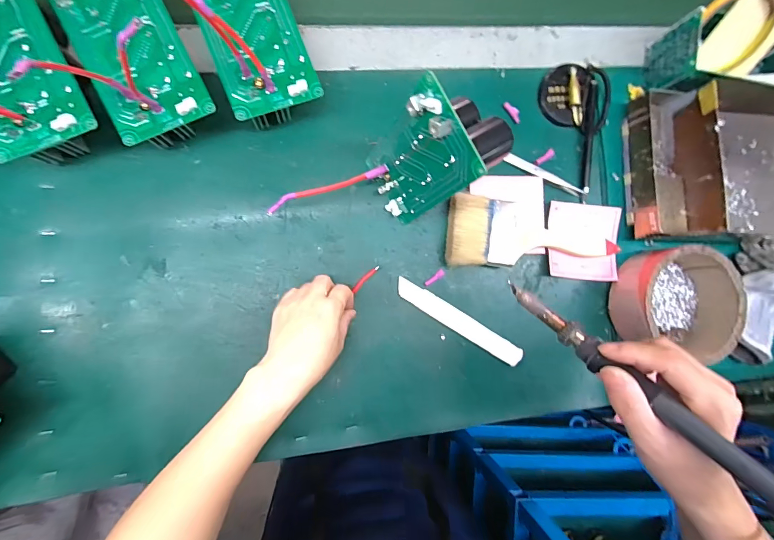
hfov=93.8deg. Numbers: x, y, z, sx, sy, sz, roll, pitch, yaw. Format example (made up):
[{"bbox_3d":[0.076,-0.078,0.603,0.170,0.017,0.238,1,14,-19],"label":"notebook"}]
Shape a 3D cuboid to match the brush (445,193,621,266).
[{"bbox_3d":[0.161,-0.042,0.399,0.195,0.025,0.071,-1,88,-8],"label":"brush"}]

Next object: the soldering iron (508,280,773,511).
[{"bbox_3d":[0.157,0.074,0.219,0.017,0.229,0.018,-37,136,-8],"label":"soldering iron"}]

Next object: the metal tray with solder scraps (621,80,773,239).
[{"bbox_3d":[0.449,-0.122,0.418,0.336,0.061,0.178,0,87,-8],"label":"metal tray with solder scraps"}]

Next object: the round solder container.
[{"bbox_3d":[0.321,0.037,0.403,0.121,0.049,0.119,13,86,-7],"label":"round solder container"}]

